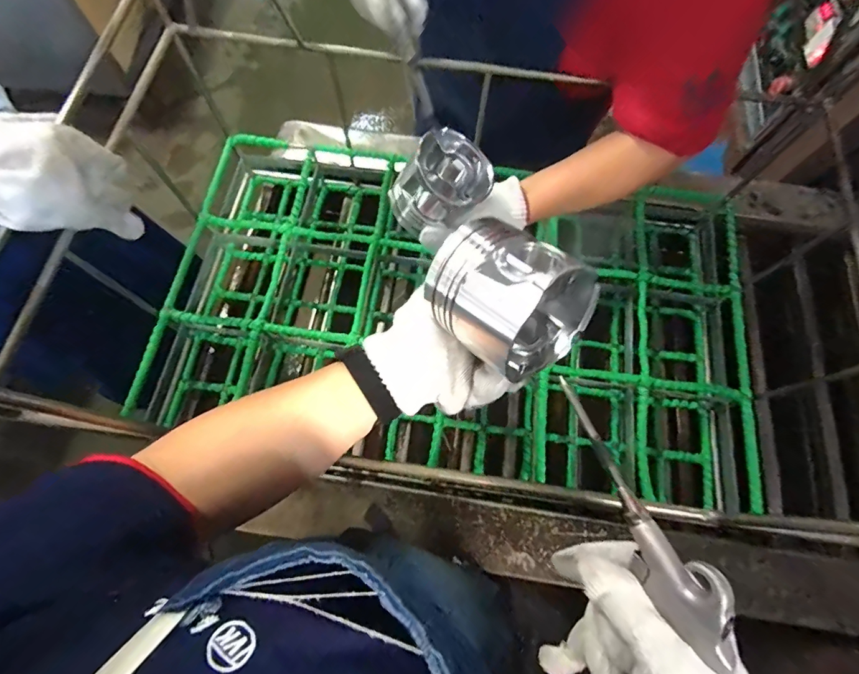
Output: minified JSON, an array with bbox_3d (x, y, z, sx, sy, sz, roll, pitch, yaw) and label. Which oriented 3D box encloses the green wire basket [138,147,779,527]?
[{"bbox_3d":[0.040,-0.063,0.664,0.815,0.139,0.459,9,70,1],"label":"green wire basket"}]

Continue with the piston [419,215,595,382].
[{"bbox_3d":[0.068,-0.033,0.321,0.102,0.102,0.095,-37,50,-24],"label":"piston"}]

